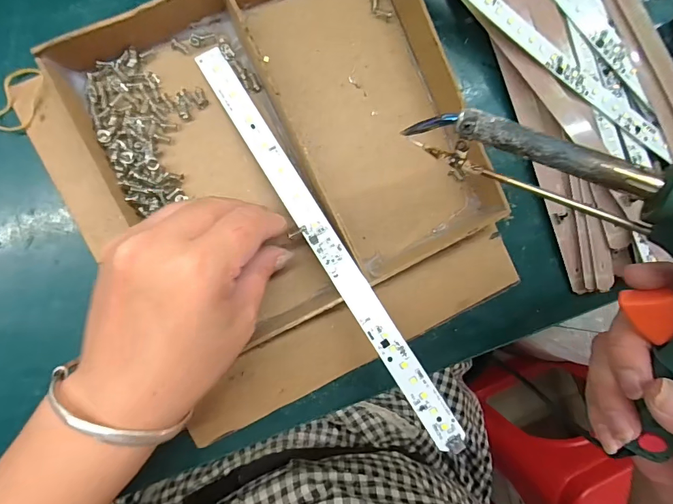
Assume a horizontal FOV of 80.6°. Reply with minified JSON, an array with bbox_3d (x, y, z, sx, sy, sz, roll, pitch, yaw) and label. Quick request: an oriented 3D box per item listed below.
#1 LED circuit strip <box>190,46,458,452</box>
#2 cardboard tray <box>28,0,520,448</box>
[{"bbox_3d":[-0.008,-0.009,0.243,0.017,0.009,0.278,-31,83,-6],"label":"LED circuit strip"},{"bbox_3d":[-0.026,-0.041,0.260,0.260,0.038,0.259,-27,97,-6],"label":"cardboard tray"}]

